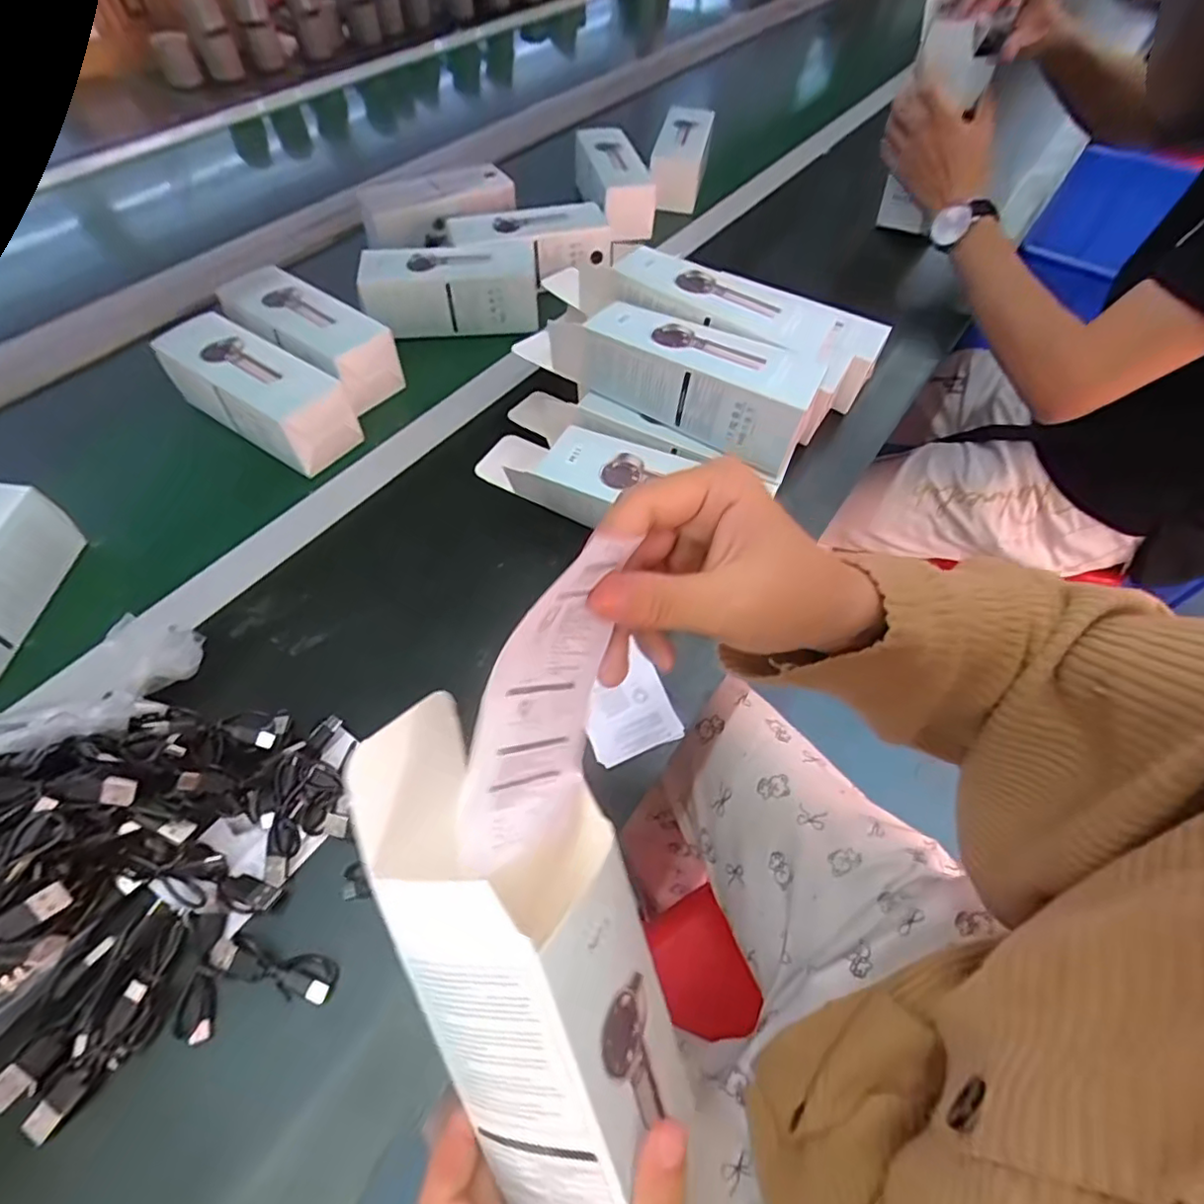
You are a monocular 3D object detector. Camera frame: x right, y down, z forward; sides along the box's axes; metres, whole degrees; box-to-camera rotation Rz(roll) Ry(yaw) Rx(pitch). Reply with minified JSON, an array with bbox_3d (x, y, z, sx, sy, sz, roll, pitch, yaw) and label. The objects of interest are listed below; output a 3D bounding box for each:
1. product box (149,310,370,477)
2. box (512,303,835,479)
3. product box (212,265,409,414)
[{"bbox_3d":[-0.285,-0.174,0.504,0.163,0.061,0.068,29,59,18],"label":"product box"},{"bbox_3d":[0.046,-0.166,0.448,0.221,0.078,0.069,25,58,15],"label":"box"},{"bbox_3d":[-0.257,-0.236,0.536,0.160,0.062,0.068,32,60,19],"label":"product box"}]

